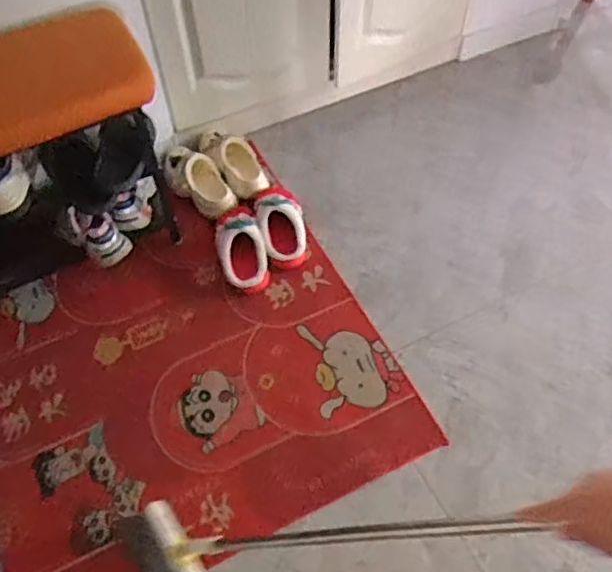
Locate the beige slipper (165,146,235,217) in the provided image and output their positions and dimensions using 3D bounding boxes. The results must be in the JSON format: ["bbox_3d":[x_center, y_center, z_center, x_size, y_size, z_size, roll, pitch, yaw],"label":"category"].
[{"bbox_3d":[-0.278,-0.272,1.584,0.111,0.140,0.253,-35,62,-20],"label":"beige slipper"}]

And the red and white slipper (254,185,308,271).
[{"bbox_3d":[-0.063,-0.156,1.512,0.116,0.102,0.242,-10,56,-5],"label":"red and white slipper"}]

